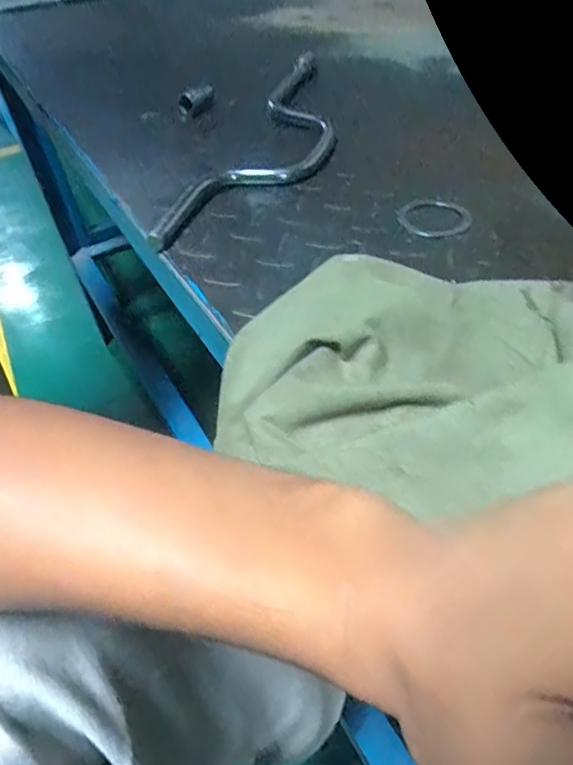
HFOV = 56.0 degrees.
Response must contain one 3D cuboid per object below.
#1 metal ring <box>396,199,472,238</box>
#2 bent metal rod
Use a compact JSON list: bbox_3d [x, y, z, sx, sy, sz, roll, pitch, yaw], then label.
[{"bbox_3d":[0.106,-0.118,0.385,0.050,0.004,0.050,-3,45,3],"label":"metal ring"},{"bbox_3d":[0.001,-0.222,0.481,0.085,0.019,0.372,9,47,15],"label":"bent metal rod"}]

